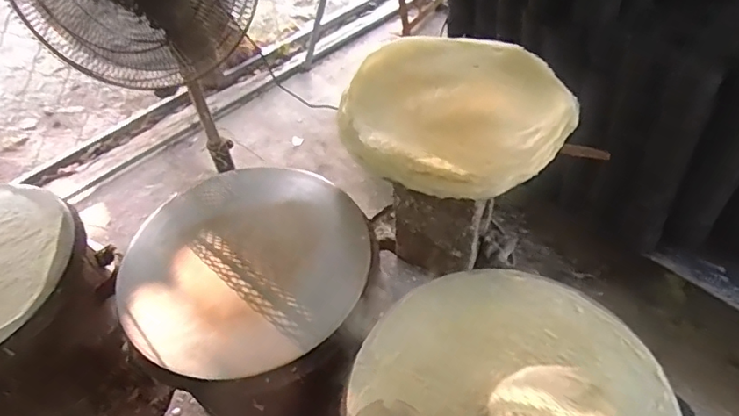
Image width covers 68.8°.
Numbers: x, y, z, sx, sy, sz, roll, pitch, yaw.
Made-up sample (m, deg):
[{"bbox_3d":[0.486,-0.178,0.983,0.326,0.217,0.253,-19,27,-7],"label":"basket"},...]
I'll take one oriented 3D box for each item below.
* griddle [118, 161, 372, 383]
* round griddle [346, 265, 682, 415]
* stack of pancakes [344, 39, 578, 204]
[{"bbox_3d":[-0.200,0.077,0.861,0.373,0.063,0.388,-4,49,4],"label":"griddle"},{"bbox_3d":[0.175,0.240,0.668,0.358,0.049,0.377,-4,49,4],"label":"round griddle"},{"bbox_3d":[0.158,-0.179,0.971,0.385,0.073,0.384,21,55,23],"label":"stack of pancakes"}]

